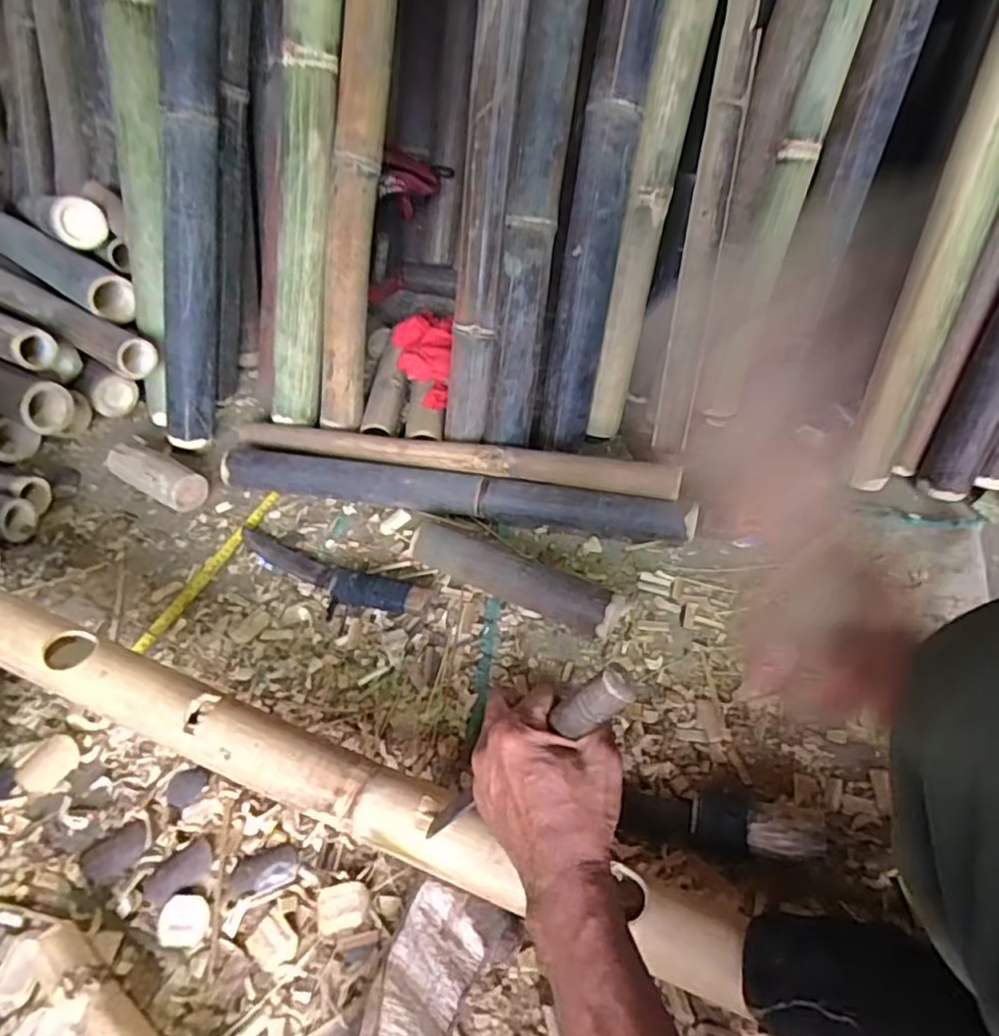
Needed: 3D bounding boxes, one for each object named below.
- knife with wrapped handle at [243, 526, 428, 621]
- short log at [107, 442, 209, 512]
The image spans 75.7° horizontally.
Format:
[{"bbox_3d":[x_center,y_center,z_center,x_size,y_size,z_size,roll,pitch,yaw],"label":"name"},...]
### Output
[{"bbox_3d":[-0.224,0.070,0.809,0.284,0.034,0.064,18,49,19],"label":"knife with wrapped handle"},{"bbox_3d":[-0.496,-0.064,0.926,0.161,0.049,0.057,24,52,23],"label":"short log"}]

